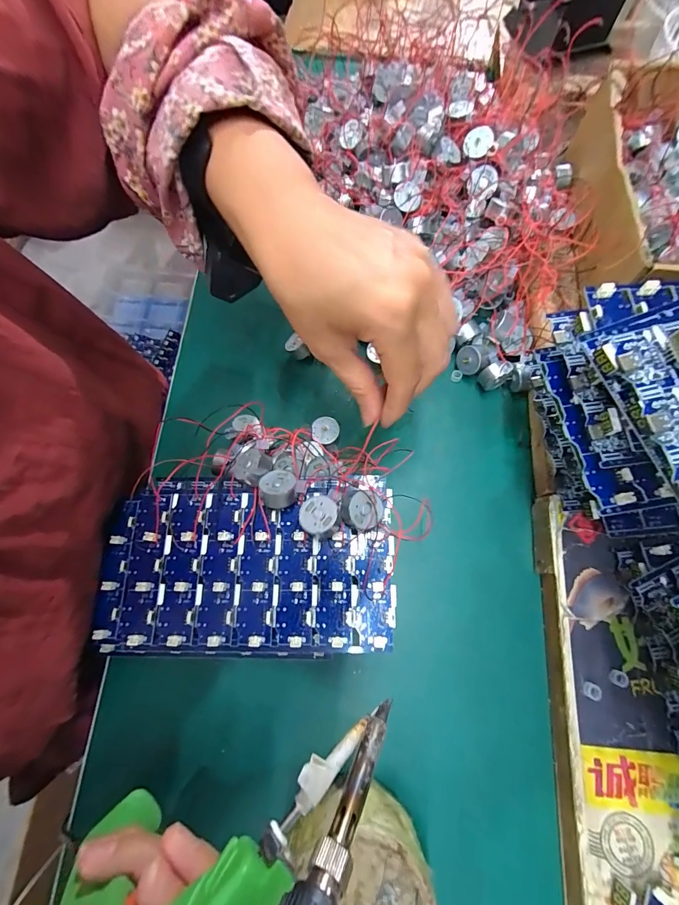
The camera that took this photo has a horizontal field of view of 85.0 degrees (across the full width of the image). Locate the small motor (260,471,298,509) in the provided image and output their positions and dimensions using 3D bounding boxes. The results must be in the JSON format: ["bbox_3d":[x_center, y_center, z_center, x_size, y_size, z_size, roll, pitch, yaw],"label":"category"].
[{"bbox_3d":[-0.039,0.023,0.237,0.023,0.015,0.023,-13,41,-13],"label":"small motor"}]

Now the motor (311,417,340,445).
[{"bbox_3d":[-0.011,-0.016,0.302,0.022,0.014,0.023,-3,73,0],"label":"motor"}]

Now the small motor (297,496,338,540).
[{"bbox_3d":[-0.013,0.040,0.229,0.022,0.020,0.023,0,73,1],"label":"small motor"}]

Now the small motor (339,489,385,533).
[{"bbox_3d":[0.013,0.037,0.230,0.026,0.018,0.024,8,73,4],"label":"small motor"}]

